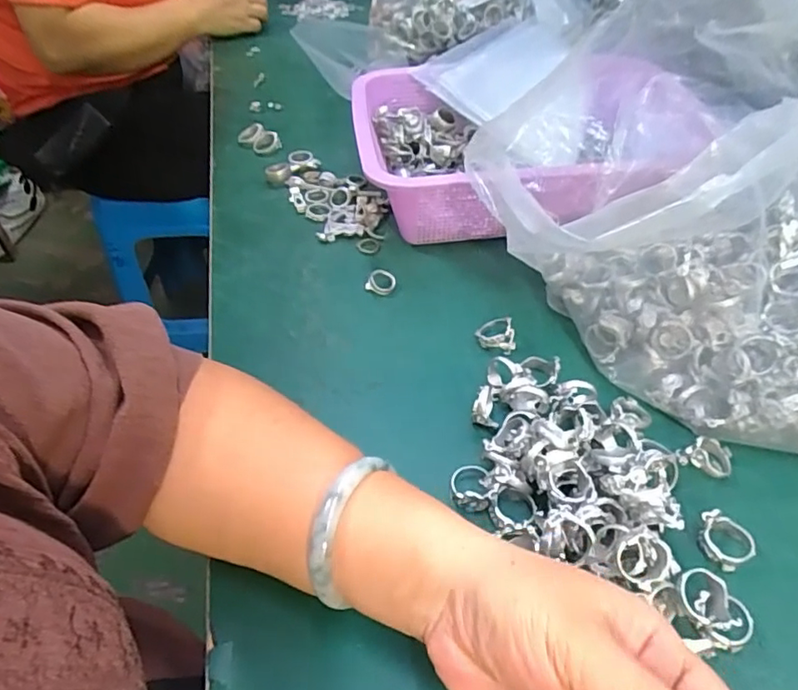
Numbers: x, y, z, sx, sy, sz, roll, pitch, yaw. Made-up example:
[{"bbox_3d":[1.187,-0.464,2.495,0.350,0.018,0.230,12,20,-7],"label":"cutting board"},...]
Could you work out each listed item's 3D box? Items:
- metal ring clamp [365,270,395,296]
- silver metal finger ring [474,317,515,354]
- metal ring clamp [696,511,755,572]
[{"bbox_3d":[-0.013,-0.051,0.456,0.021,0.010,0.022,-1,46,1],"label":"metal ring clamp"},{"bbox_3d":[0.071,-0.010,0.411,0.028,0.011,0.026,12,48,13],"label":"silver metal finger ring"},{"bbox_3d":[0.173,0.104,0.299,0.026,0.017,0.026,5,47,7],"label":"metal ring clamp"}]

